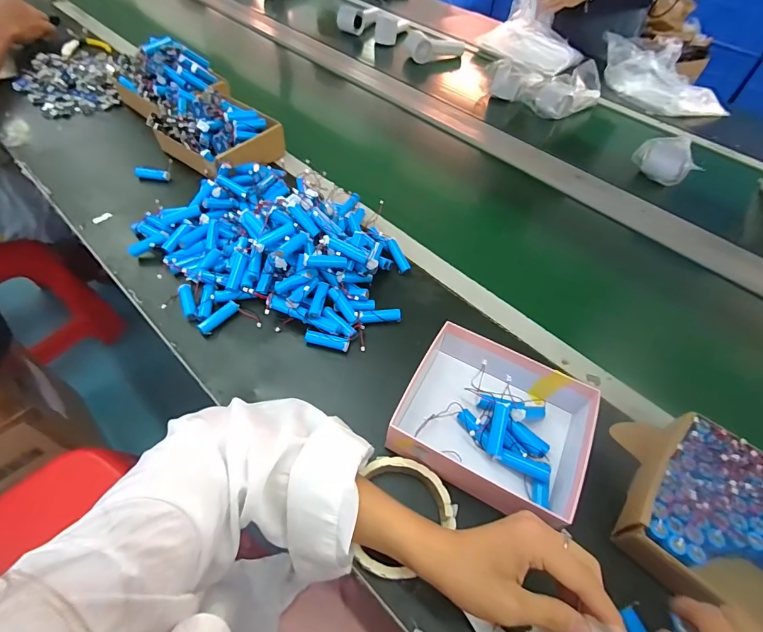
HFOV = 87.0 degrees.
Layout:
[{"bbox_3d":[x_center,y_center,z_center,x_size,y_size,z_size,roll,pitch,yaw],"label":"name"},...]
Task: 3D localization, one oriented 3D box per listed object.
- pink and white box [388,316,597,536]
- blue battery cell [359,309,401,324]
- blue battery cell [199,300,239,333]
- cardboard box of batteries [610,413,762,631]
[{"bbox_3d":[0.115,0.097,0.399,0.182,0.050,0.159,24,54,14],"label":"pink and white box"},{"bbox_3d":[-0.001,0.001,0.492,0.051,0.014,0.015,-3,52,-7],"label":"blue battery cell"},{"bbox_3d":[-0.192,0.001,0.476,0.016,0.011,0.050,37,58,22],"label":"blue battery cell"},{"bbox_3d":[0.308,0.192,0.344,0.171,0.069,0.145,32,56,19],"label":"cardboard box of batteries"}]

